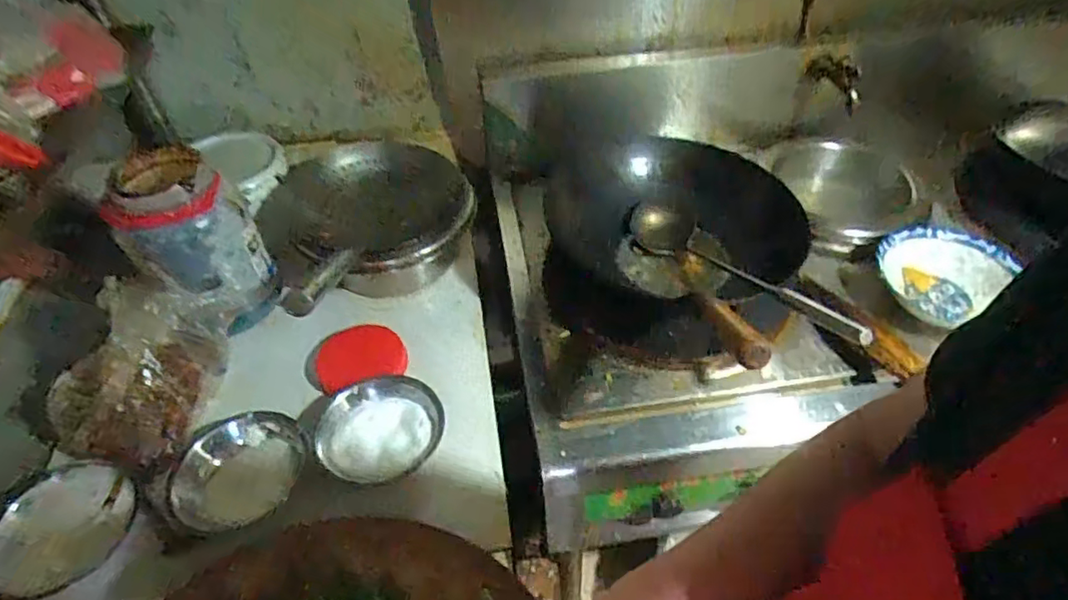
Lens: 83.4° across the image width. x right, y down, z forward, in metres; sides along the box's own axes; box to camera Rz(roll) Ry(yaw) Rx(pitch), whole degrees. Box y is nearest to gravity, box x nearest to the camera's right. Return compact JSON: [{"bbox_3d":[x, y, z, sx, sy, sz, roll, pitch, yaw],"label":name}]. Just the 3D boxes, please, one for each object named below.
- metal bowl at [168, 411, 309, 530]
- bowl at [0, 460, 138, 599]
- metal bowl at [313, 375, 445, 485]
[{"bbox_3d":[-0.370,0.208,0.755,0.146,0.041,0.139,-2,46,2],"label":"metal bowl"},{"bbox_3d":[-0.554,0.268,0.704,0.131,0.037,0.154,25,43,6],"label":"bowl"},{"bbox_3d":[-0.203,0.166,0.792,0.152,0.051,0.142,-2,46,2],"label":"metal bowl"}]

